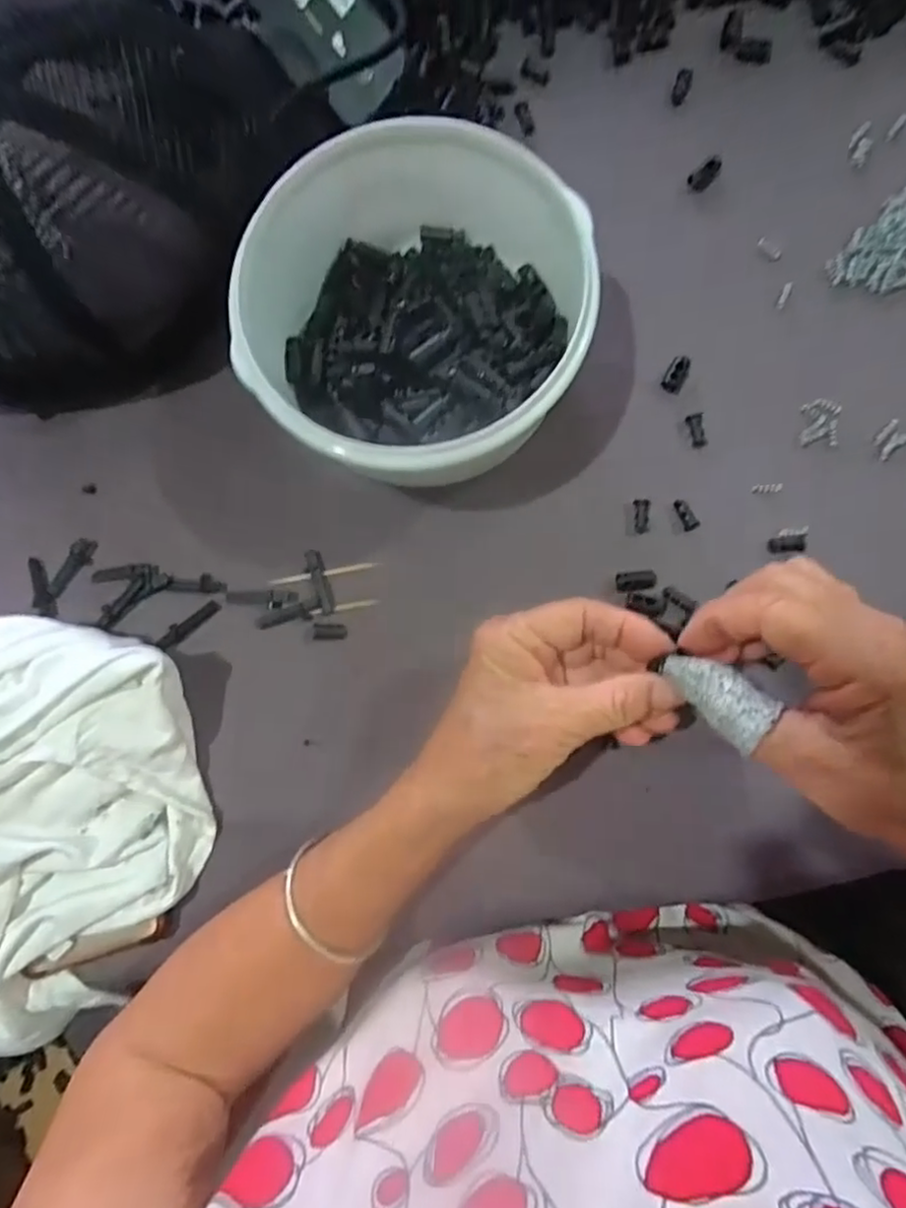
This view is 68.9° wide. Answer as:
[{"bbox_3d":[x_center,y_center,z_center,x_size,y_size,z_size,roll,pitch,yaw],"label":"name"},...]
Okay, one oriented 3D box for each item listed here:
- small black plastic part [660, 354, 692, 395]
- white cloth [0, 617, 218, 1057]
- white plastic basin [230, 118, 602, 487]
[{"bbox_3d":[0.120,-0.123,0.352,0.011,0.004,0.021,27,86,6],"label":"small black plastic part"},{"bbox_3d":[-0.236,0.118,0.324,0.205,0.053,0.219,7,84,4],"label":"white cloth"},{"bbox_3d":[-0.012,-0.139,0.328,0.152,0.086,0.149,0,83,4],"label":"white plastic basin"}]

